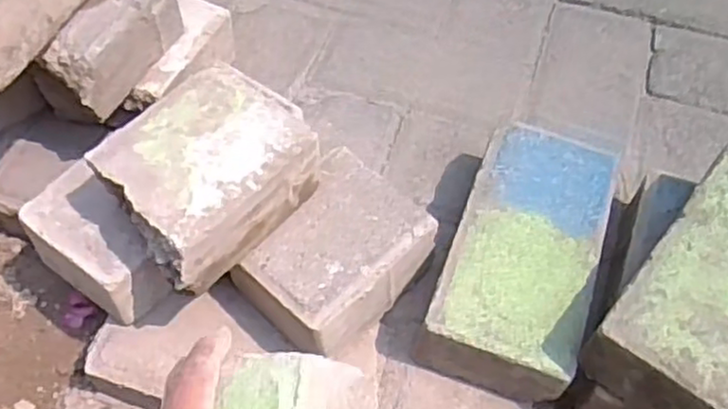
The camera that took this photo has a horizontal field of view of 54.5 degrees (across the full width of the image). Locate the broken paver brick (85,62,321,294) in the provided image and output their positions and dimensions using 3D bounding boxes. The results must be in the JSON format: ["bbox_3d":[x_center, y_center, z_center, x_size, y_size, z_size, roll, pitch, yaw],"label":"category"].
[{"bbox_3d":[-0.110,-0.023,0.491,0.109,0.059,0.139,36,60,20],"label":"broken paver brick"}]

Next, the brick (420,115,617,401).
[{"bbox_3d":[0.121,0.041,0.546,0.106,0.080,0.206,19,59,11],"label":"brick"}]

